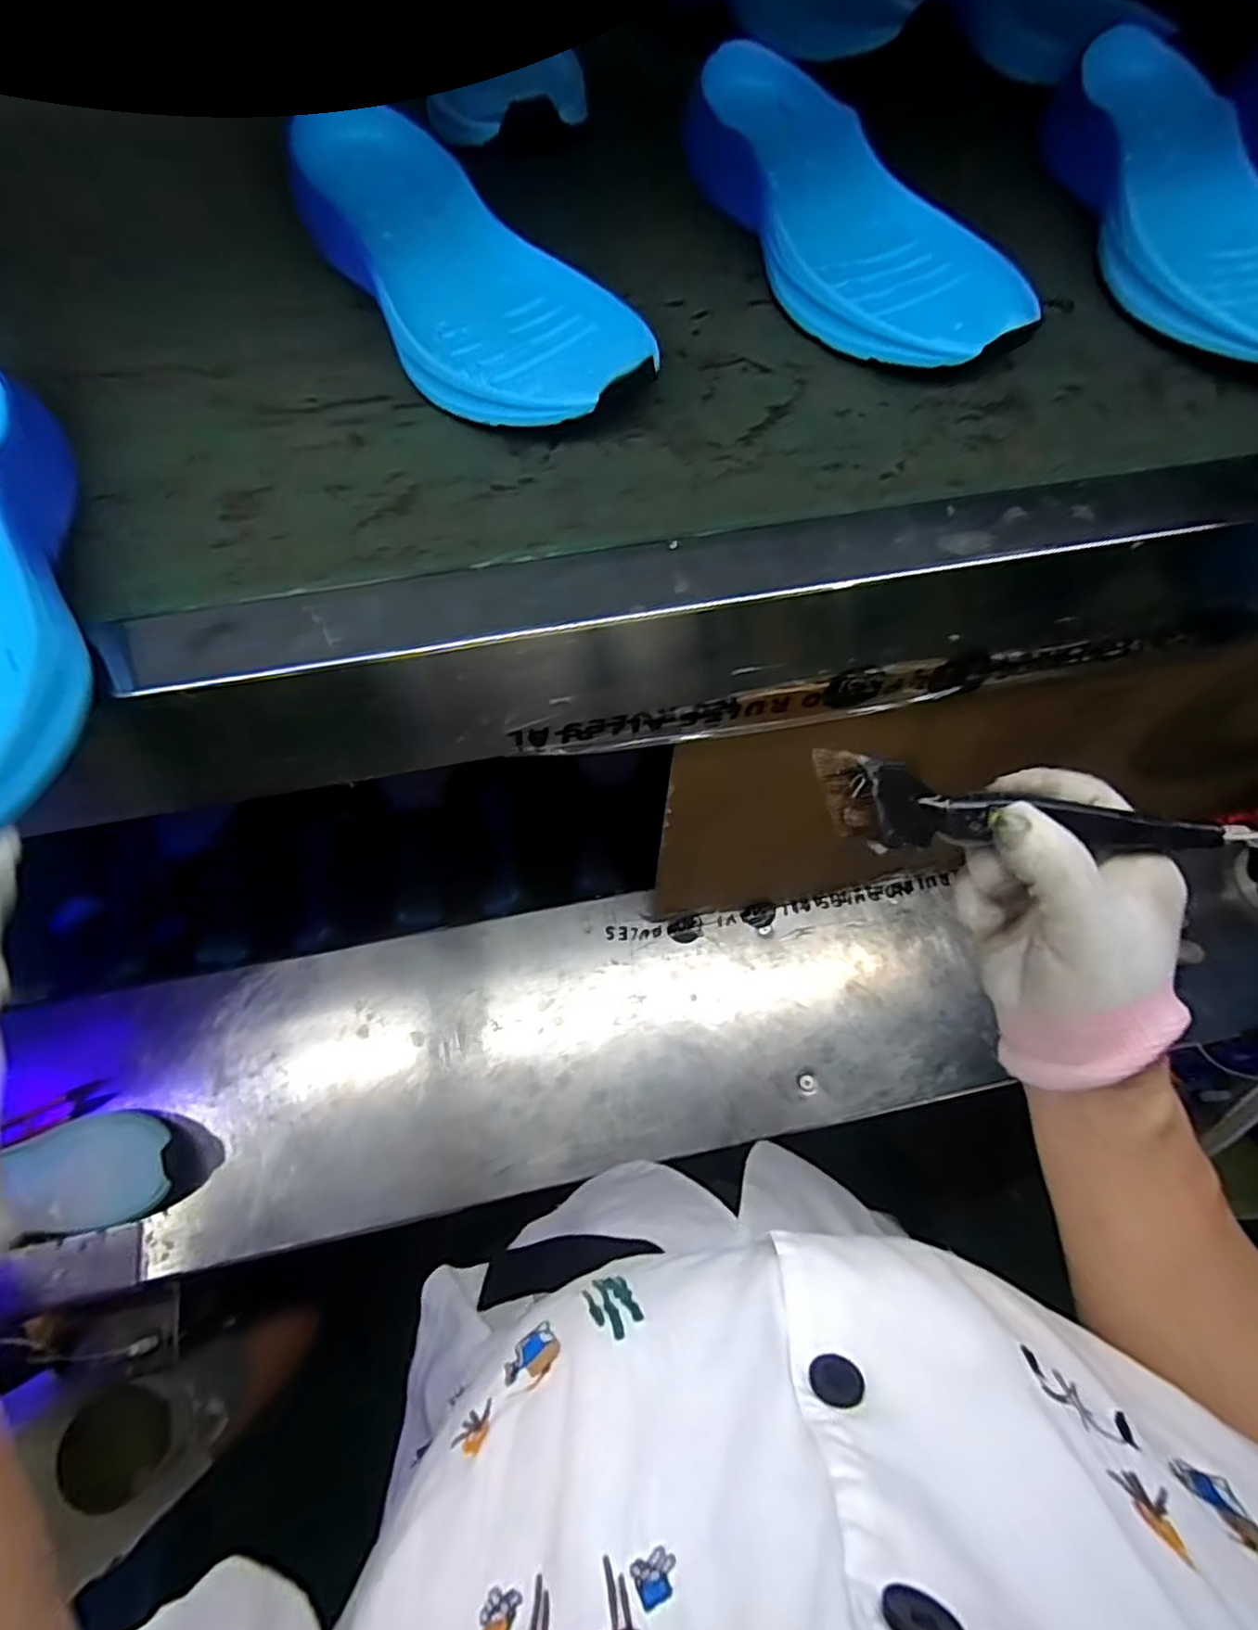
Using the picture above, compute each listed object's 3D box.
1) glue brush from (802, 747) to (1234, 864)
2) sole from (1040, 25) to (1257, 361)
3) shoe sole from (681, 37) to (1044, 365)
[{"bbox_3d":[0.148,0.001,0.264,0.153,0.024,0.029,6,70,2],"label":"glue brush"},{"bbox_3d":[0.310,-0.339,0.380,0.097,0.033,0.250,-9,68,-6],"label":"sole"},{"bbox_3d":[0.115,-0.330,0.376,0.101,0.040,0.252,-27,71,-13],"label":"shoe sole"}]

